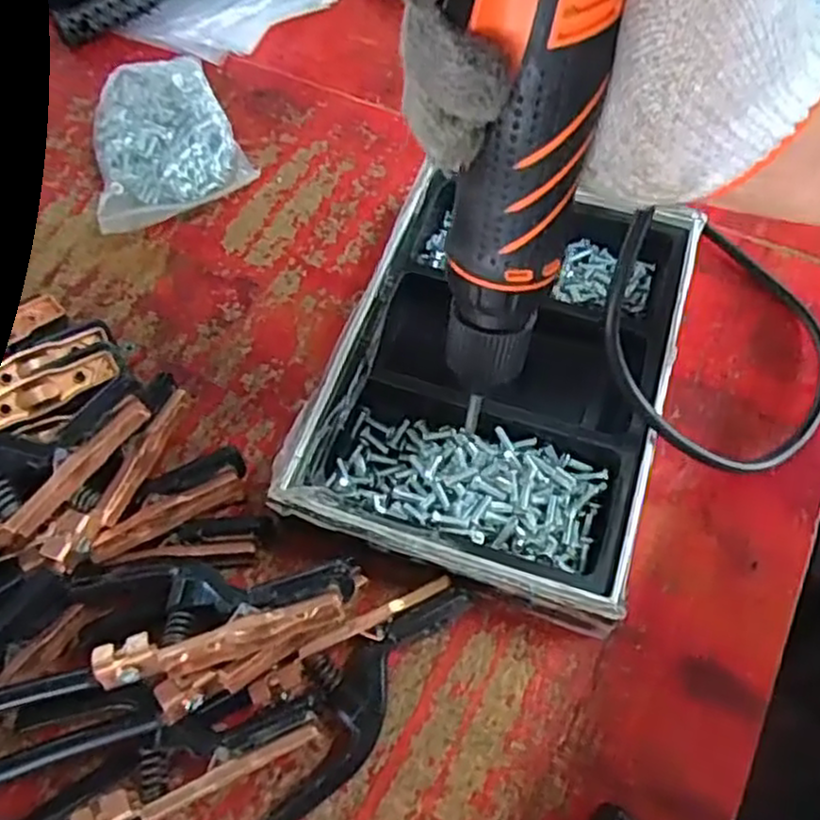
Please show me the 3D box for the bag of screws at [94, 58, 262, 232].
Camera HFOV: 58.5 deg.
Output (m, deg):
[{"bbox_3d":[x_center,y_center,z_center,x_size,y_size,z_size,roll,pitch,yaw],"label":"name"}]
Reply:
[{"bbox_3d":[-0.161,-0.169,0.463,0.097,0.031,0.112,-27,64,-13],"label":"bag of screws"}]

